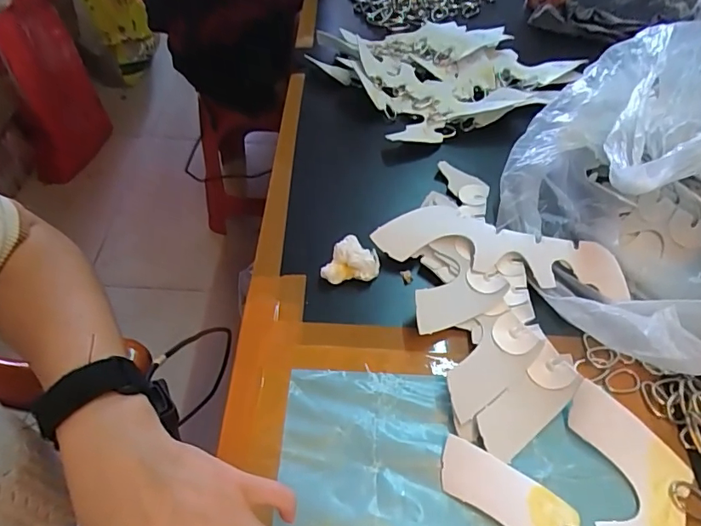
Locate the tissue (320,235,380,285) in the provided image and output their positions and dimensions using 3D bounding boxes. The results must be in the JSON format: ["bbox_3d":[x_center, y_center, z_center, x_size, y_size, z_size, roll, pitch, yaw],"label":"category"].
[{"bbox_3d":[0.000,0.000,0.432,0.050,0.034,0.032,-5,54,-6],"label":"tissue"}]

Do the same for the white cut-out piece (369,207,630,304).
[{"bbox_3d":[0.132,-0.016,0.437,0.210,0.020,0.070,13,54,11],"label":"white cut-out piece"}]

